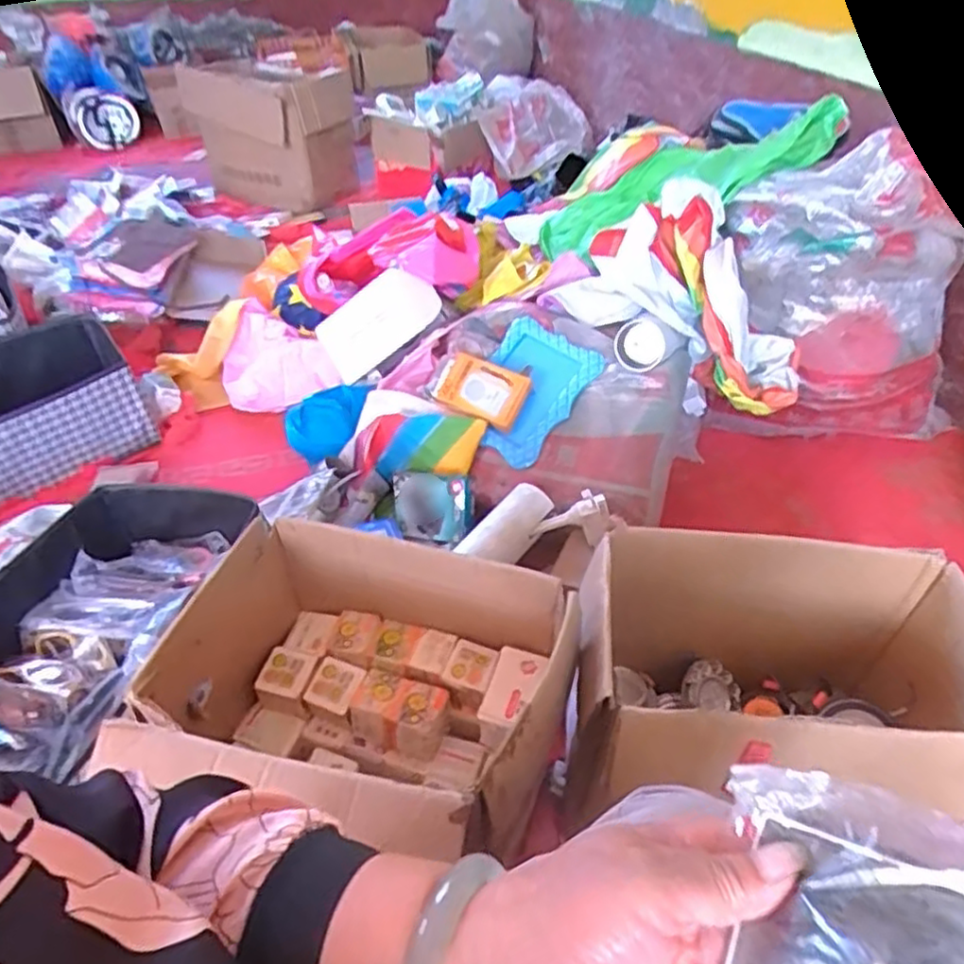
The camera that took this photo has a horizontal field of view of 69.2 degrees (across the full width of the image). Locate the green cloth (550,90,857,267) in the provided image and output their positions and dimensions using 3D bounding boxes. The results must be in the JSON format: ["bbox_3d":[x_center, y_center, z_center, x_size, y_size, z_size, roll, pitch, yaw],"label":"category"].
[{"bbox_3d":[0.364,-0.545,1.273,0.515,0.075,0.268,-7,34,33],"label":"green cloth"}]

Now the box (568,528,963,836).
[{"bbox_3d":[0.300,0.214,0.704,0.413,0.261,0.227,1,41,4],"label":"box"}]

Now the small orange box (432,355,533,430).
[{"bbox_3d":[-0.004,-0.149,1.118,0.143,0.033,0.101,20,69,15],"label":"small orange box"}]

